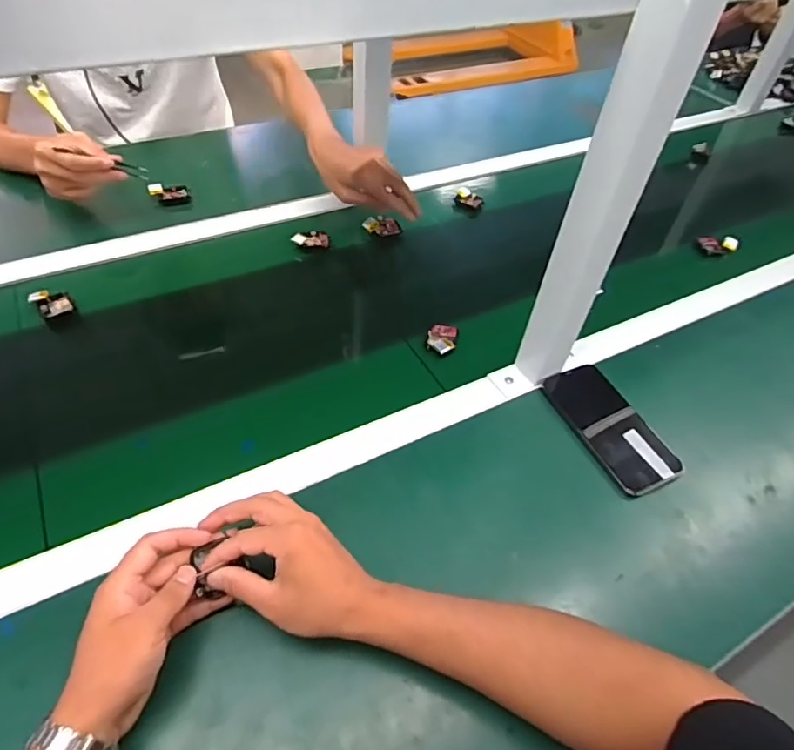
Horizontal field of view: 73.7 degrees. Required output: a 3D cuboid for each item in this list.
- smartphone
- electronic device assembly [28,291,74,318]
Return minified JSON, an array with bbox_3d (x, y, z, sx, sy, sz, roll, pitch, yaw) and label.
[{"bbox_3d":[0.234,0.055,0.583,0.072,0.015,0.160,-16,52,-19],"label":"smartphone"},{"bbox_3d":[-0.426,-0.091,0.654,0.046,0.015,0.037,36,55,23],"label":"electronic device assembly"}]

